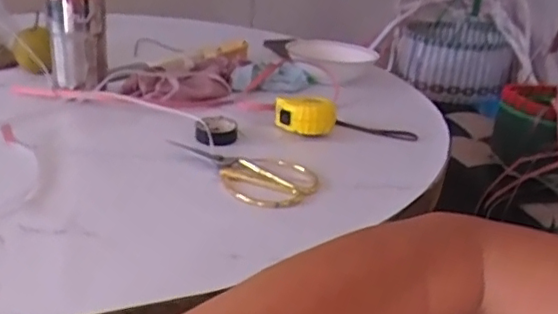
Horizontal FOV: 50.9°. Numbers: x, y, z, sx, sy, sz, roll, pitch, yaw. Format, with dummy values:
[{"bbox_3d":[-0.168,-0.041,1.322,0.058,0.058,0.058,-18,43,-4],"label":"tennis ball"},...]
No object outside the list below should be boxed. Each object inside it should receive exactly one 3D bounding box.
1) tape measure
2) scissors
[{"bbox_3d":[0.033,-0.054,0.732,0.075,0.043,0.059,5,24,1],"label":"tape measure"},{"bbox_3d":[-0.039,0.010,0.630,0.173,0.012,0.092,22,30,36],"label":"scissors"}]

